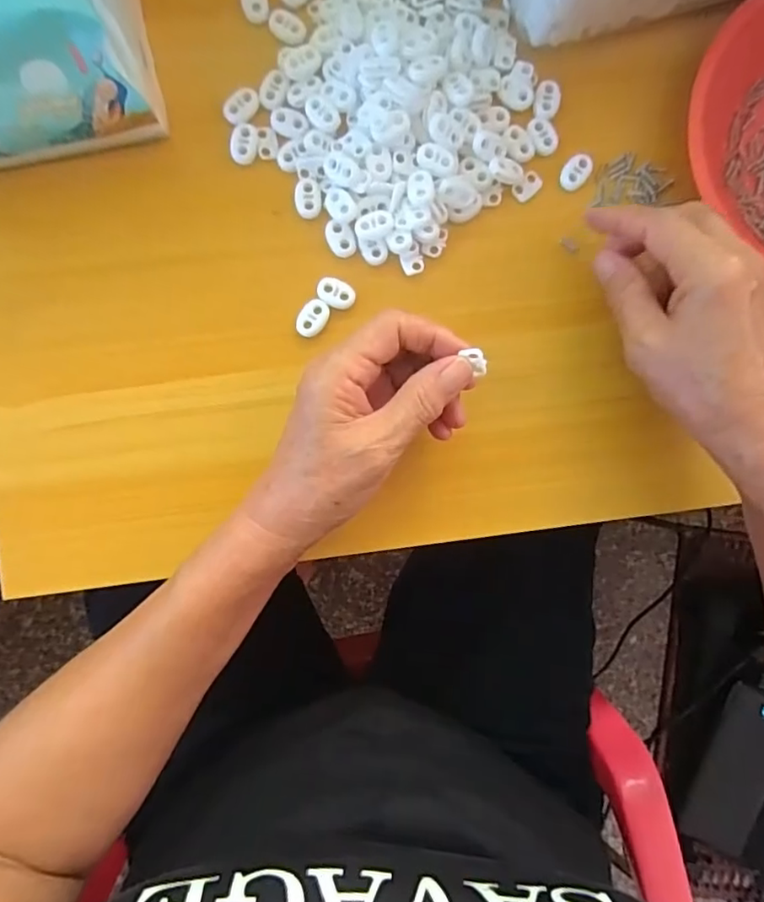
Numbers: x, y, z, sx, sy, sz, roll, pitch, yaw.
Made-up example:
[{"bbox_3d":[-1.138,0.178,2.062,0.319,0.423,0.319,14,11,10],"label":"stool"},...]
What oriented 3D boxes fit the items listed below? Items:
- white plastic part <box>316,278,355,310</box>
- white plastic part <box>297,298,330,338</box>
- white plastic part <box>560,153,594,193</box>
[{"bbox_3d":[-0.027,-0.092,0.321,0.022,0.004,0.016,19,89,-3],"label":"white plastic part"},{"bbox_3d":[-0.040,-0.077,0.321,0.015,0.004,0.022,22,89,-3],"label":"white plastic part"},{"bbox_3d":[0.116,-0.167,0.328,0.015,0.004,0.022,34,88,-2],"label":"white plastic part"}]

